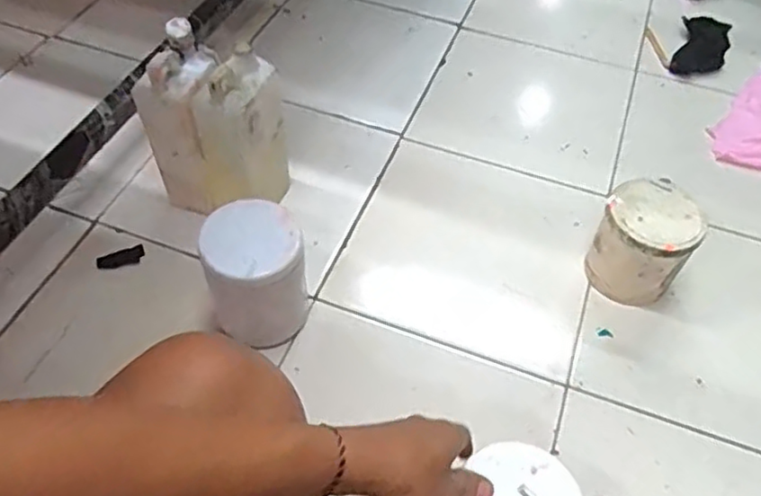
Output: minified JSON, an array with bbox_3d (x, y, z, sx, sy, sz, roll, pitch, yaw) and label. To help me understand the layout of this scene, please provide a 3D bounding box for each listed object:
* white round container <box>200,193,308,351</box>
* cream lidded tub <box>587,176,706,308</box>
[{"bbox_3d":[-0.125,0.040,0.677,0.094,0.152,0.102,1,53,-1],"label":"white round container"},{"bbox_3d":[0.301,0.000,0.753,0.097,0.121,0.105,1,53,-1],"label":"cream lidded tub"}]

